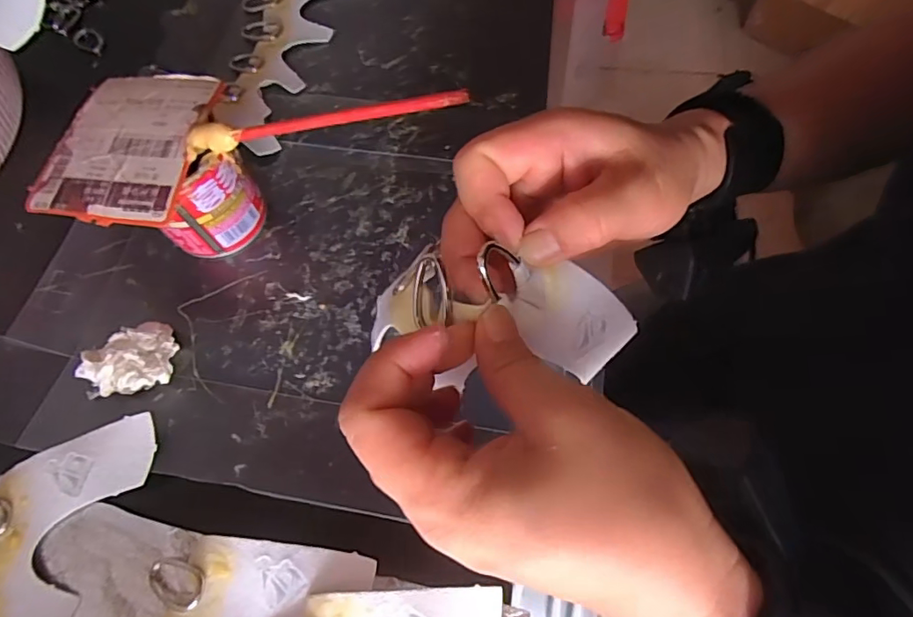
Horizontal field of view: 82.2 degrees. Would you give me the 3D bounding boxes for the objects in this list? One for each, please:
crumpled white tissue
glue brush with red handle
[{"bbox_3d":[-0.186,0.027,0.299,0.045,0.023,0.043,-7,67,0],"label":"crumpled white tissue"},{"bbox_3d":[-0.068,-0.091,0.255,0.155,0.010,0.009,-1,66,20],"label":"glue brush with red handle"}]

